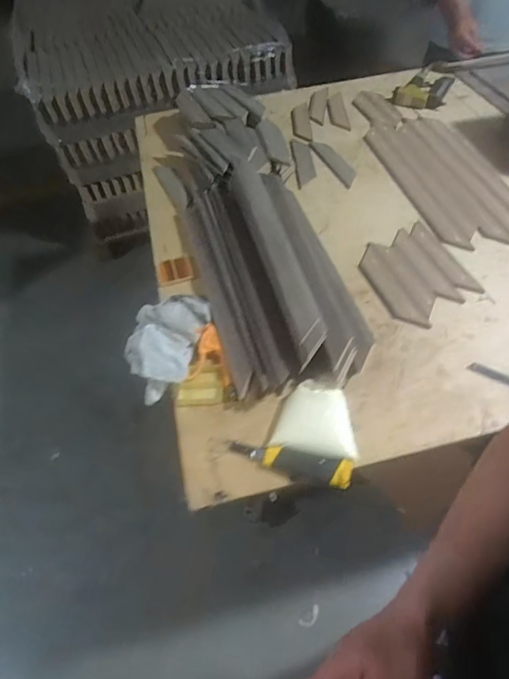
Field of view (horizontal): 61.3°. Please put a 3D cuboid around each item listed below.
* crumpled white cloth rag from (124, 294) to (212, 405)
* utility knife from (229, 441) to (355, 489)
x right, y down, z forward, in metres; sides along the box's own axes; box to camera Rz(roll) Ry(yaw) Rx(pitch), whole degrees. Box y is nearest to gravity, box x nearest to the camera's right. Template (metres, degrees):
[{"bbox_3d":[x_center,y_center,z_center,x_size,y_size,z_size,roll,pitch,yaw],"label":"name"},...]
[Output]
[{"bbox_3d":[-0.154,0.000,0.764,0.120,0.074,0.212,10,53,11],"label":"crumpled white cloth rag"},{"bbox_3d":[0.051,0.178,0.623,0.178,0.023,0.041,8,52,10],"label":"utility knife"}]

